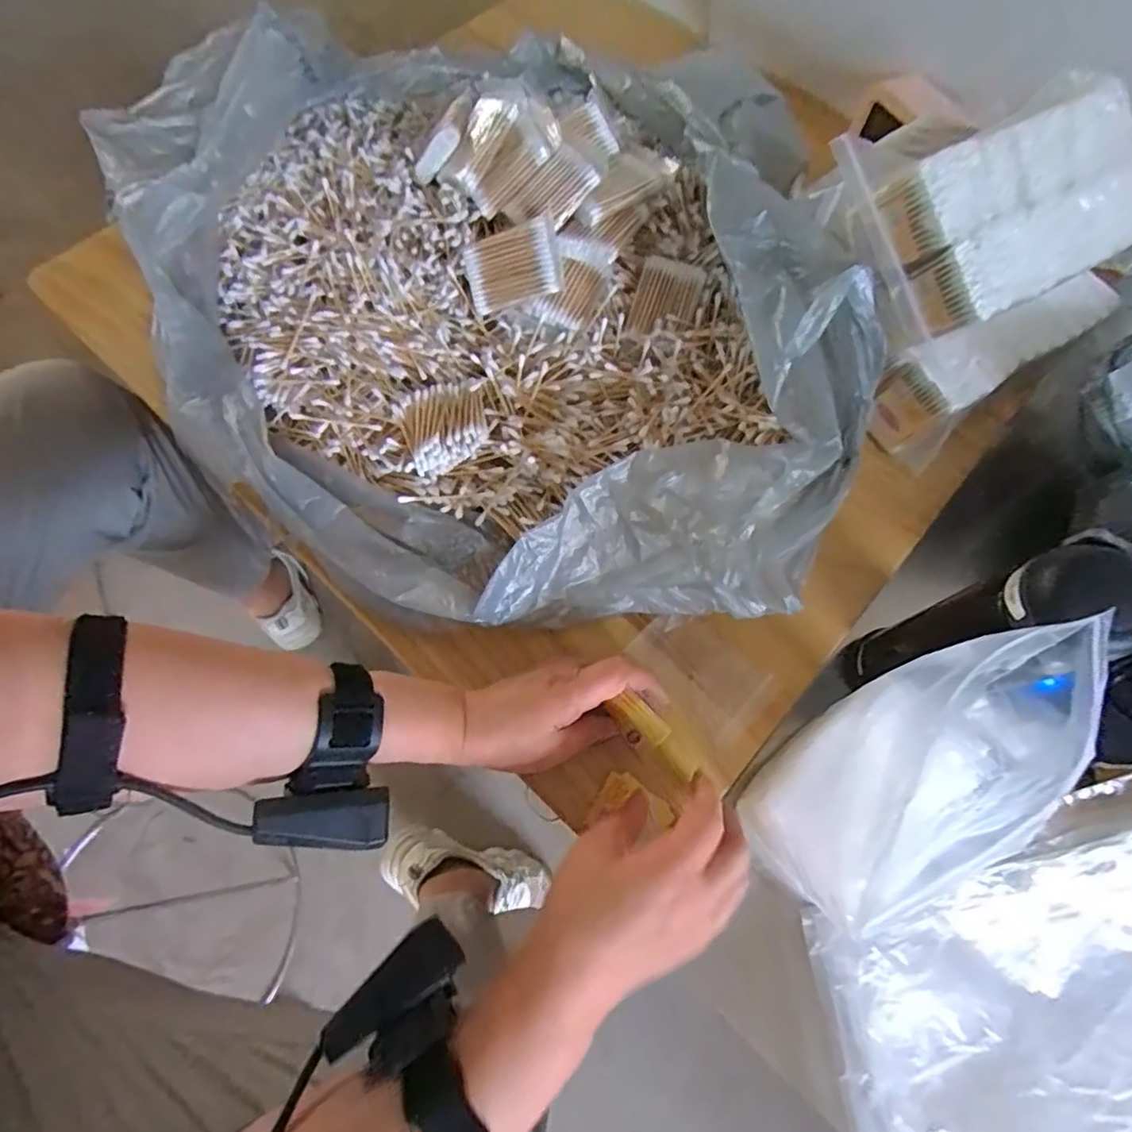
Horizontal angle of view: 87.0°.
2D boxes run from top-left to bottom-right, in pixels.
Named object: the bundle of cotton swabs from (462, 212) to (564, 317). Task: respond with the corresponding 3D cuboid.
[{"bbox_3d":[-0.043,-0.243,0.484,0.076,0.055,0.016,-8,21,19],"label":"bundle of cotton swabs"}]

